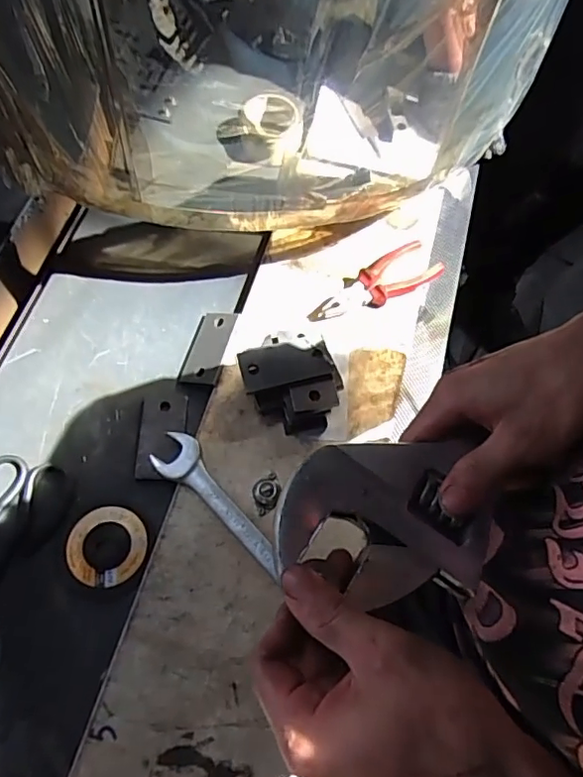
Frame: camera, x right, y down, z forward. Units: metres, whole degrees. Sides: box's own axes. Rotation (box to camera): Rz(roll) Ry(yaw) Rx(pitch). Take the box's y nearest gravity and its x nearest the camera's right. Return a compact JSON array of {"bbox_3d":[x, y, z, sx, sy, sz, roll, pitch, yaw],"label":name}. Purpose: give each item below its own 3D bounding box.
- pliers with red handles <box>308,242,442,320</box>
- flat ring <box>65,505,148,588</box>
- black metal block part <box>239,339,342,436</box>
[{"bbox_3d":[0.106,-0.132,0.690,0.182,0.022,0.062,-32,69,-13],"label":"pliers with red handles"},{"bbox_3d":[-0.193,0.164,0.575,0.080,0.006,0.080,0,65,0],"label":"flat ring"},{"bbox_3d":[0.002,-0.002,0.606,0.097,0.060,0.085,-16,66,-7],"label":"black metal block part"}]

